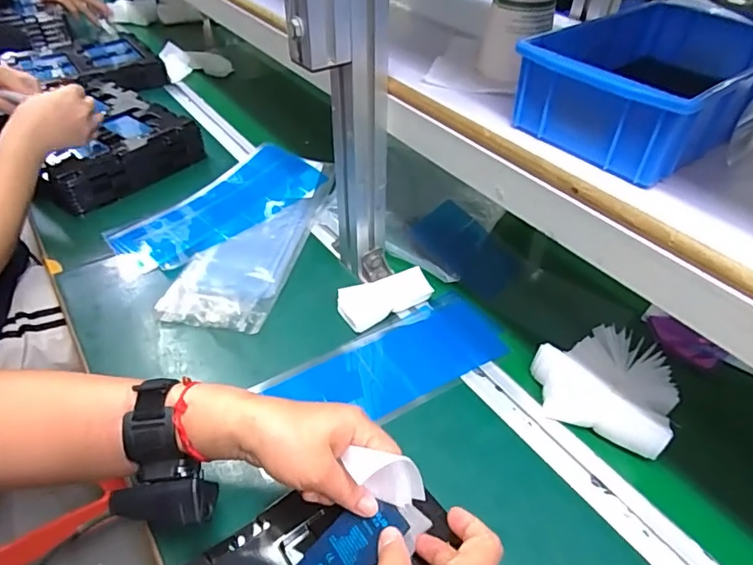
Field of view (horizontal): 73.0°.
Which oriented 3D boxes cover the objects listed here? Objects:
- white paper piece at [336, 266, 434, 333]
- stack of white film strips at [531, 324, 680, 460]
[{"bbox_3d":[0.008,0.015,0.560,0.100,0.012,0.049,-25,74,-12],"label":"white paper piece"},{"bbox_3d":[0.209,0.091,0.469,0.116,0.056,0.094,24,47,22],"label":"stack of white film strips"}]

